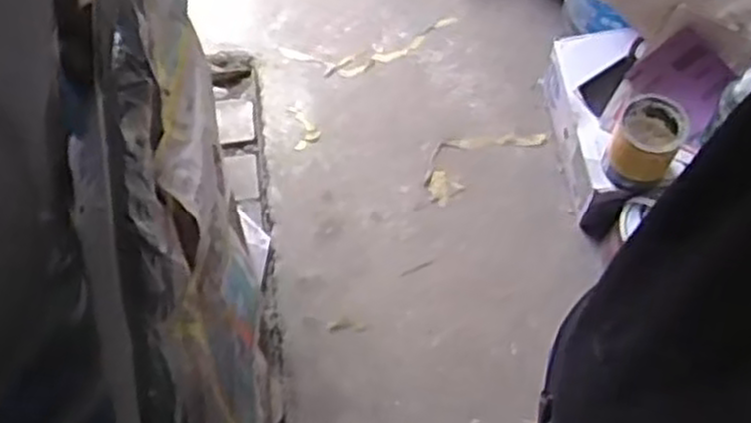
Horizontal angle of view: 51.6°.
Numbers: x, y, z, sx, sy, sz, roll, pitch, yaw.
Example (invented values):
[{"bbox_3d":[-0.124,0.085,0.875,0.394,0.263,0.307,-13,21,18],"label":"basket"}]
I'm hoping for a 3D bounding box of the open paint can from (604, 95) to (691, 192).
[{"bbox_3d":[0.463,-0.116,1.341,0.125,0.117,0.129,33,71,13],"label":"open paint can"}]

